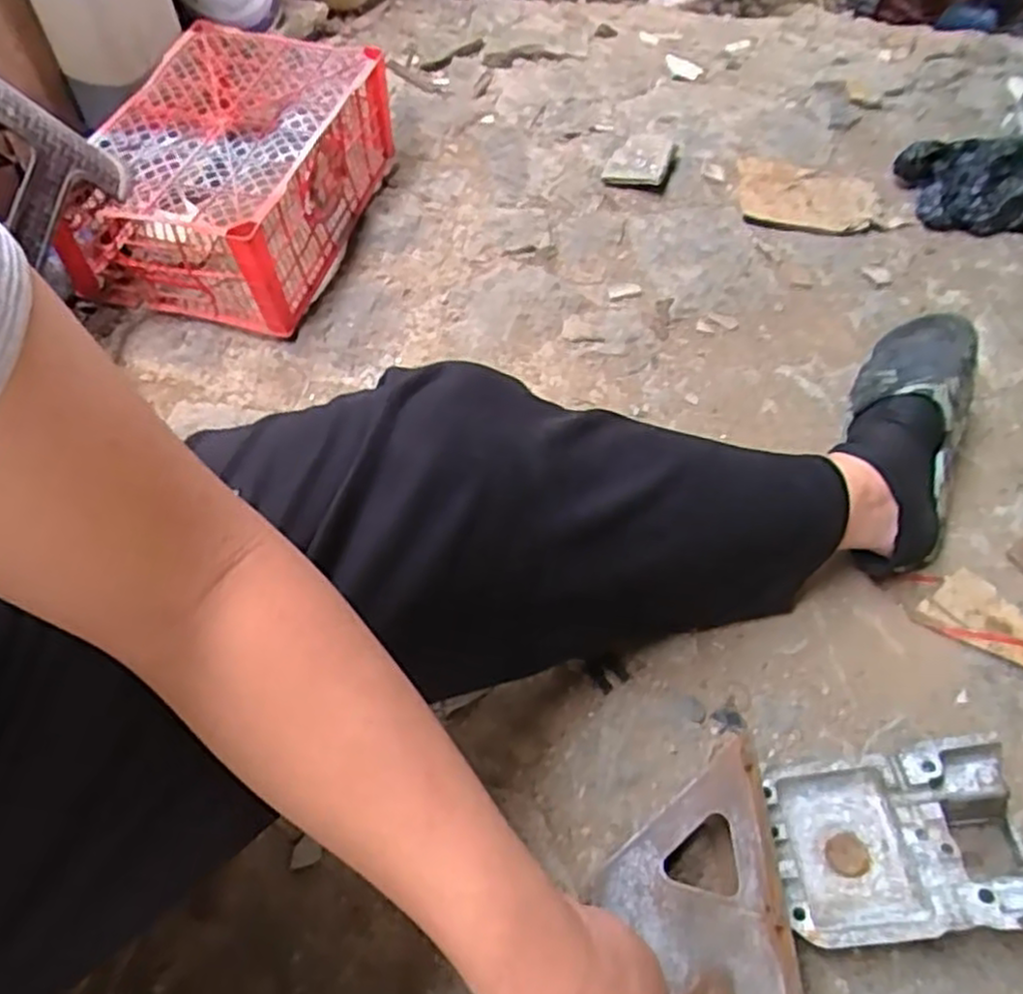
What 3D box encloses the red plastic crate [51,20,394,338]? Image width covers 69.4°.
[{"bbox_3d":[-0.344,-0.413,0.960,0.257,0.177,0.368,15,60,7],"label":"red plastic crate"}]

